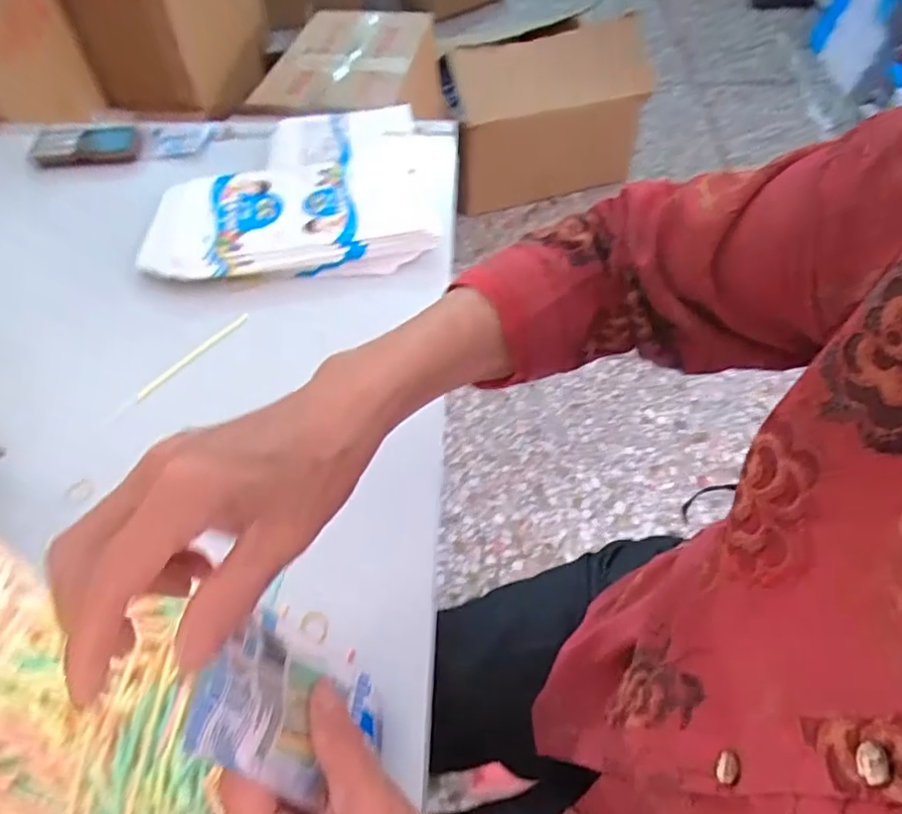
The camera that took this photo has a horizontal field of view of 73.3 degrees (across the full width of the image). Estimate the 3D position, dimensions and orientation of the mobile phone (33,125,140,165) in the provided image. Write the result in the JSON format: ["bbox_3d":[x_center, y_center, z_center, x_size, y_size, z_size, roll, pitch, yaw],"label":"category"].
[{"bbox_3d":[-0.451,-0.320,0.741,0.130,0.016,0.074,-2,55,3],"label":"mobile phone"}]

